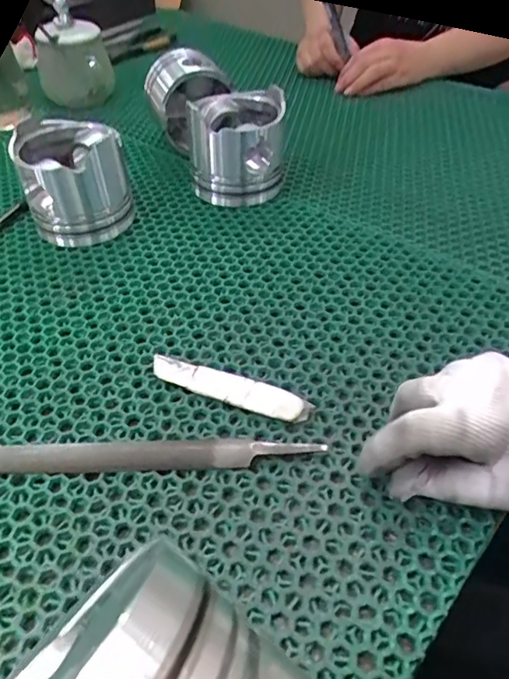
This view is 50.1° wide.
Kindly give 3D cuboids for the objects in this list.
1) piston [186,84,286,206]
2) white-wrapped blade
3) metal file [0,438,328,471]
[{"bbox_3d":[-0.014,-0.194,0.536,0.086,0.091,0.095,2,45,5],"label":"piston"},{"bbox_3d":[-0.017,0.032,0.361,0.112,0.009,0.022,17,48,19],"label":"white-wrapped blade"},{"bbox_3d":[-0.082,0.069,0.329,0.240,0.007,0.020,-1,45,2],"label":"metal file"}]

